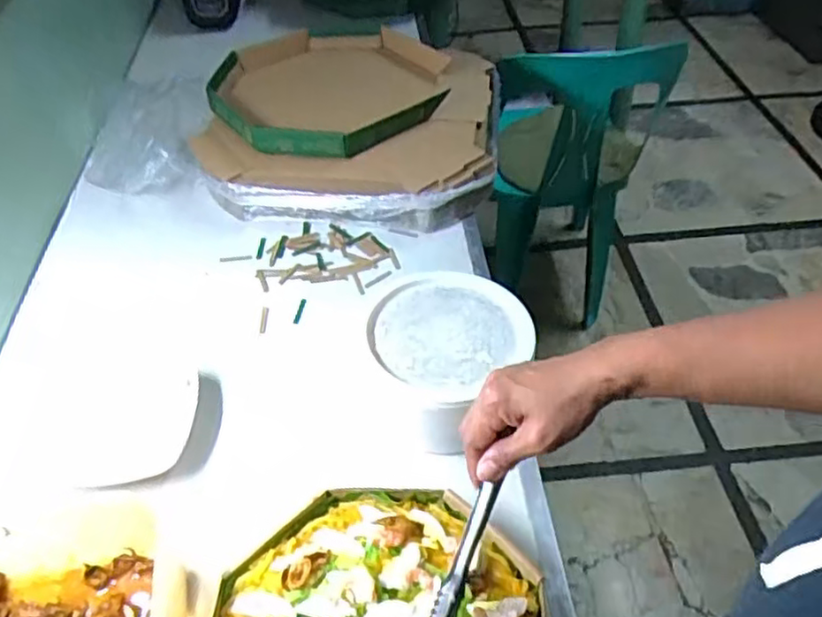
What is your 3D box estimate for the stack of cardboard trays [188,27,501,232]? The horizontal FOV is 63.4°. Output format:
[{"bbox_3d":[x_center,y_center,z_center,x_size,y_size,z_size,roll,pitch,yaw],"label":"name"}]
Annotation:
[{"bbox_3d":[-0.089,-0.284,1.002,0.433,0.101,0.389,4,47,7],"label":"stack of cardboard trays"}]

